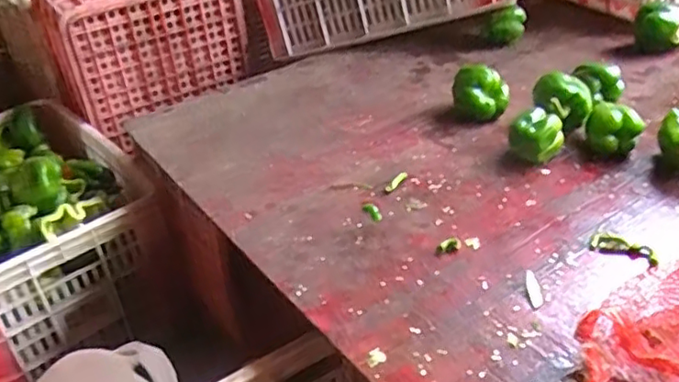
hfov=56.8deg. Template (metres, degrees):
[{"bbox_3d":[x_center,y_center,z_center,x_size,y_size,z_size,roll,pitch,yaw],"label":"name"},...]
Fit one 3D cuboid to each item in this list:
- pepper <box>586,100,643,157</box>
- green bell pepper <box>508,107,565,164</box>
[{"bbox_3d":[0.379,-0.085,0.868,0.072,0.051,0.081,8,37,19],"label":"pepper"},{"bbox_3d":[0.274,-0.075,0.872,0.065,0.054,0.064,-4,35,3],"label":"green bell pepper"}]

